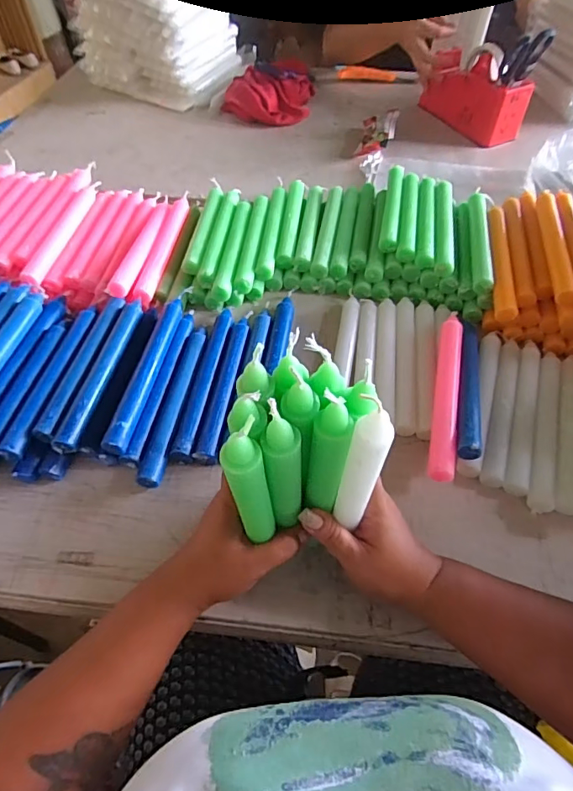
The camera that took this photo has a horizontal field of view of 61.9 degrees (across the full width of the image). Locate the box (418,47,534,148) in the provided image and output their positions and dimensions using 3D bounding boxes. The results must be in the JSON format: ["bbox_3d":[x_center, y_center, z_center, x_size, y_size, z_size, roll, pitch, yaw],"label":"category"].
[{"bbox_3d":[0.344,-0.562,0.895,0.070,0.095,0.211,-25,56,-18],"label":"box"}]

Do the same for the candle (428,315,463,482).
[{"bbox_3d":[0.164,-0.004,0.491,0.024,0.024,0.207,11,53,9],"label":"candle"}]

